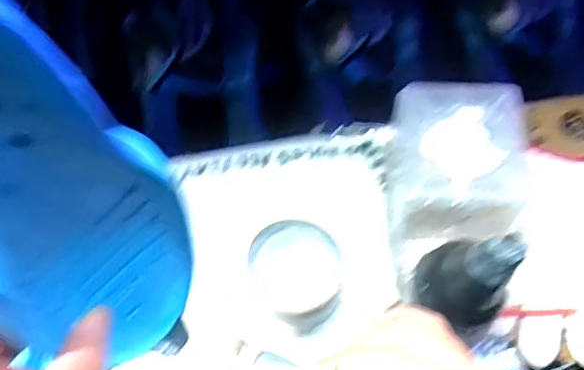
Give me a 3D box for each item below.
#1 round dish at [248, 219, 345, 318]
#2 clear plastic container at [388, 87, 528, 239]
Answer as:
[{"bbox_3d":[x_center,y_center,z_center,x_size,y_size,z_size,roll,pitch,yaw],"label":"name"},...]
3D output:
[{"bbox_3d":[0.004,0.073,0.504,0.074,0.046,0.080,-1,64,1],"label":"round dish"},{"bbox_3d":[0.132,-0.009,0.508,0.103,0.110,0.127,8,65,6],"label":"clear plastic container"}]

